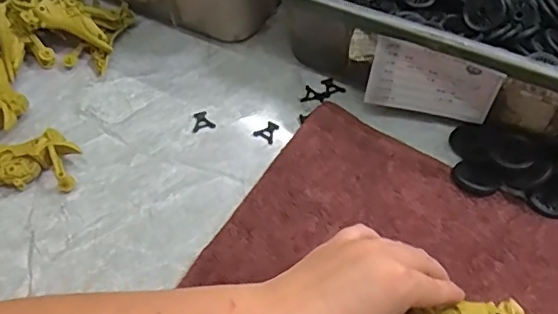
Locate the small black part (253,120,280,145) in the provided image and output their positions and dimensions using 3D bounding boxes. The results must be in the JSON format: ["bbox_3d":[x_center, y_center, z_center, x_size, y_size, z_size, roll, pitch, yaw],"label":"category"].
[{"bbox_3d":[-0.010,-0.024,0.514,0.021,0.004,0.022,25,59,19],"label":"small black part"}]

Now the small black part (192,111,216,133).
[{"bbox_3d":[-0.071,-0.034,0.522,0.021,0.004,0.021,-11,55,-6],"label":"small black part"}]

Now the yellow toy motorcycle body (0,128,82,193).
[{"bbox_3d":[-0.228,0.004,0.485,0.101,0.029,0.047,-2,54,1],"label":"yellow toy motorcycle body"}]

